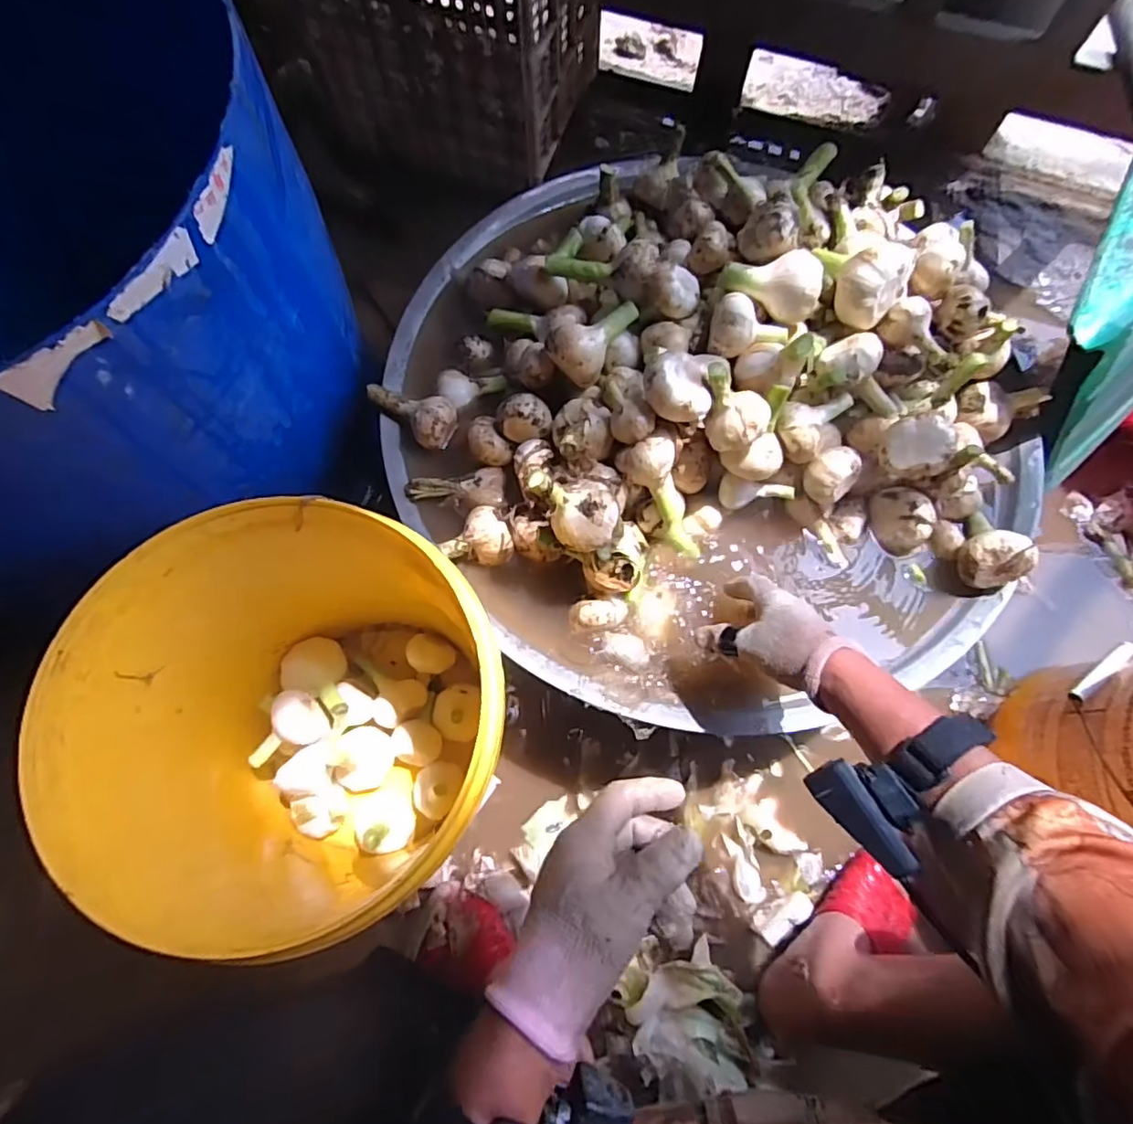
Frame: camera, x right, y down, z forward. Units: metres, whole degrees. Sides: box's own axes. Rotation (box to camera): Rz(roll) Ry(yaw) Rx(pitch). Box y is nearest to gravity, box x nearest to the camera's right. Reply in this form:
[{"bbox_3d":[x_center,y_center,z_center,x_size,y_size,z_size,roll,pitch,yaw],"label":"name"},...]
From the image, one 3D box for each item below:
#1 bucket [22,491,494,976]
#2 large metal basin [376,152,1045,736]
[{"bbox_3d":[-0.202,0.140,0.541,0.297,0.323,0.282,0,71,-1],"label":"bucket"},{"bbox_3d":[0.122,-0.168,0.575,0.567,0.152,0.610,0,71,-1],"label":"large metal basin"}]

